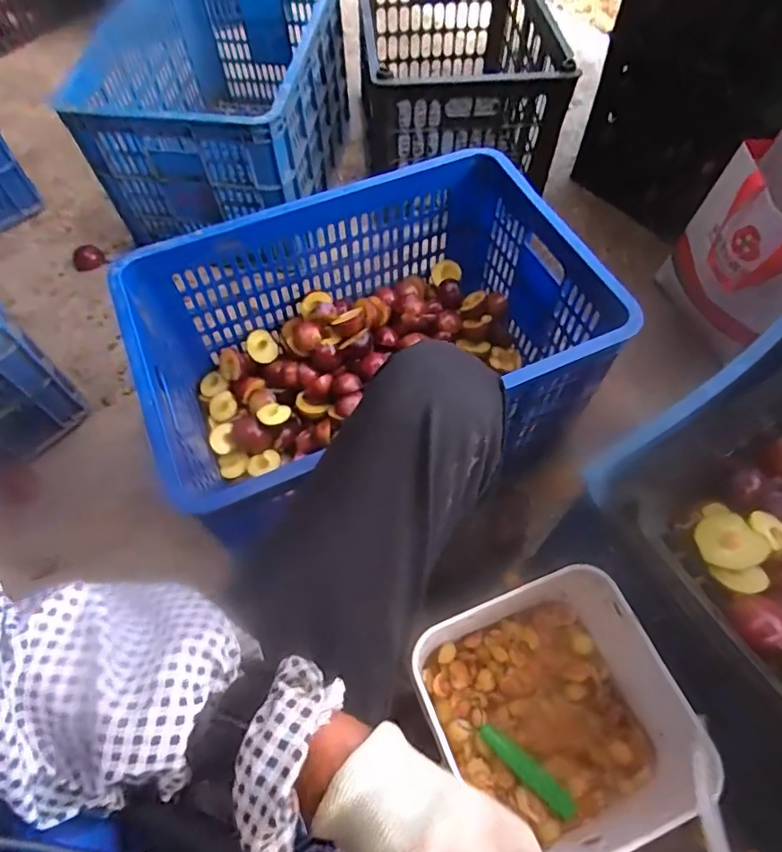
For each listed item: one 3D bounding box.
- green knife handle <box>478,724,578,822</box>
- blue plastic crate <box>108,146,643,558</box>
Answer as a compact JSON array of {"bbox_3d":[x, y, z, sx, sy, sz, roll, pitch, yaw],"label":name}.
[{"bbox_3d":[0.138,0.344,0.546,0.107,0.014,0.023,39,69,20],"label":"green knife handle"},{"bbox_3d":[-0.020,-0.101,0.742,0.563,0.258,0.356,-20,62,-9],"label":"blue plastic crate"}]

